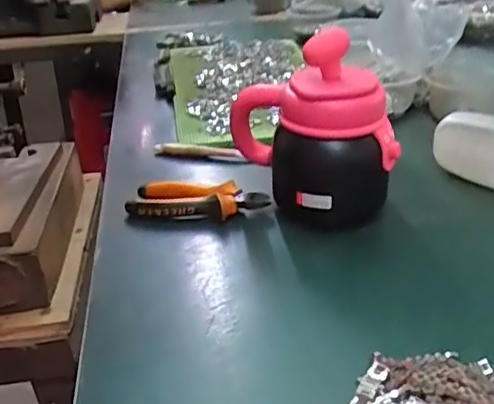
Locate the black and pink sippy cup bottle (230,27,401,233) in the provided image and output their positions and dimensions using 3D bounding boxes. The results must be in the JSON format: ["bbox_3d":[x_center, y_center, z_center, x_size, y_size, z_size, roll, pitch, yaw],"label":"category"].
[{"bbox_3d":[0.064,-0.068,0.588,0.153,0.178,0.107,-4,27,0],"label":"black and pink sippy cup bottle"}]

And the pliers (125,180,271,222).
[{"bbox_3d":[-0.054,0.003,0.630,0.146,0.033,0.055,3,28,14],"label":"pliers"}]

